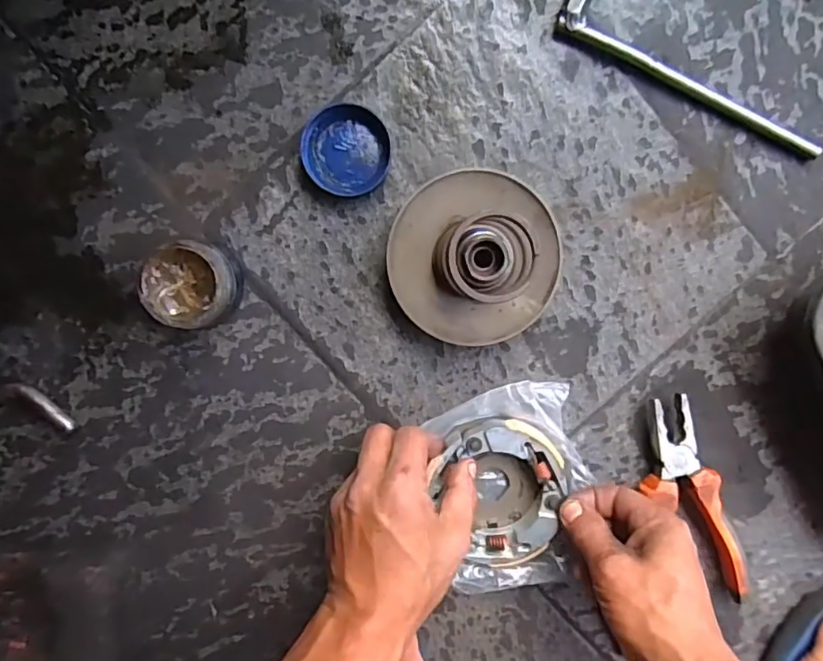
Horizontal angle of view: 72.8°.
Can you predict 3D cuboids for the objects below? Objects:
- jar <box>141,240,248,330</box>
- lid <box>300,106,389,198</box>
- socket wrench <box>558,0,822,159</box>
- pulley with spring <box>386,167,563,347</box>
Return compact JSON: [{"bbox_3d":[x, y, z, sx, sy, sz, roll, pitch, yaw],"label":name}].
[{"bbox_3d":[-0.150,-0.032,0.387,0.059,0.038,0.056,0,97,-2],"label":"jar"},{"bbox_3d":[-0.046,-0.126,0.392,0.059,0.011,0.059,0,97,-2],"label":"lid"},{"bbox_3d":[0.205,-0.191,0.391,0.212,0.017,0.057,27,95,-5],"label":"socket wrench"},{"bbox_3d":[0.044,-0.049,0.377,0.114,0.062,0.115,0,97,-2],"label":"pulley with spring"}]

